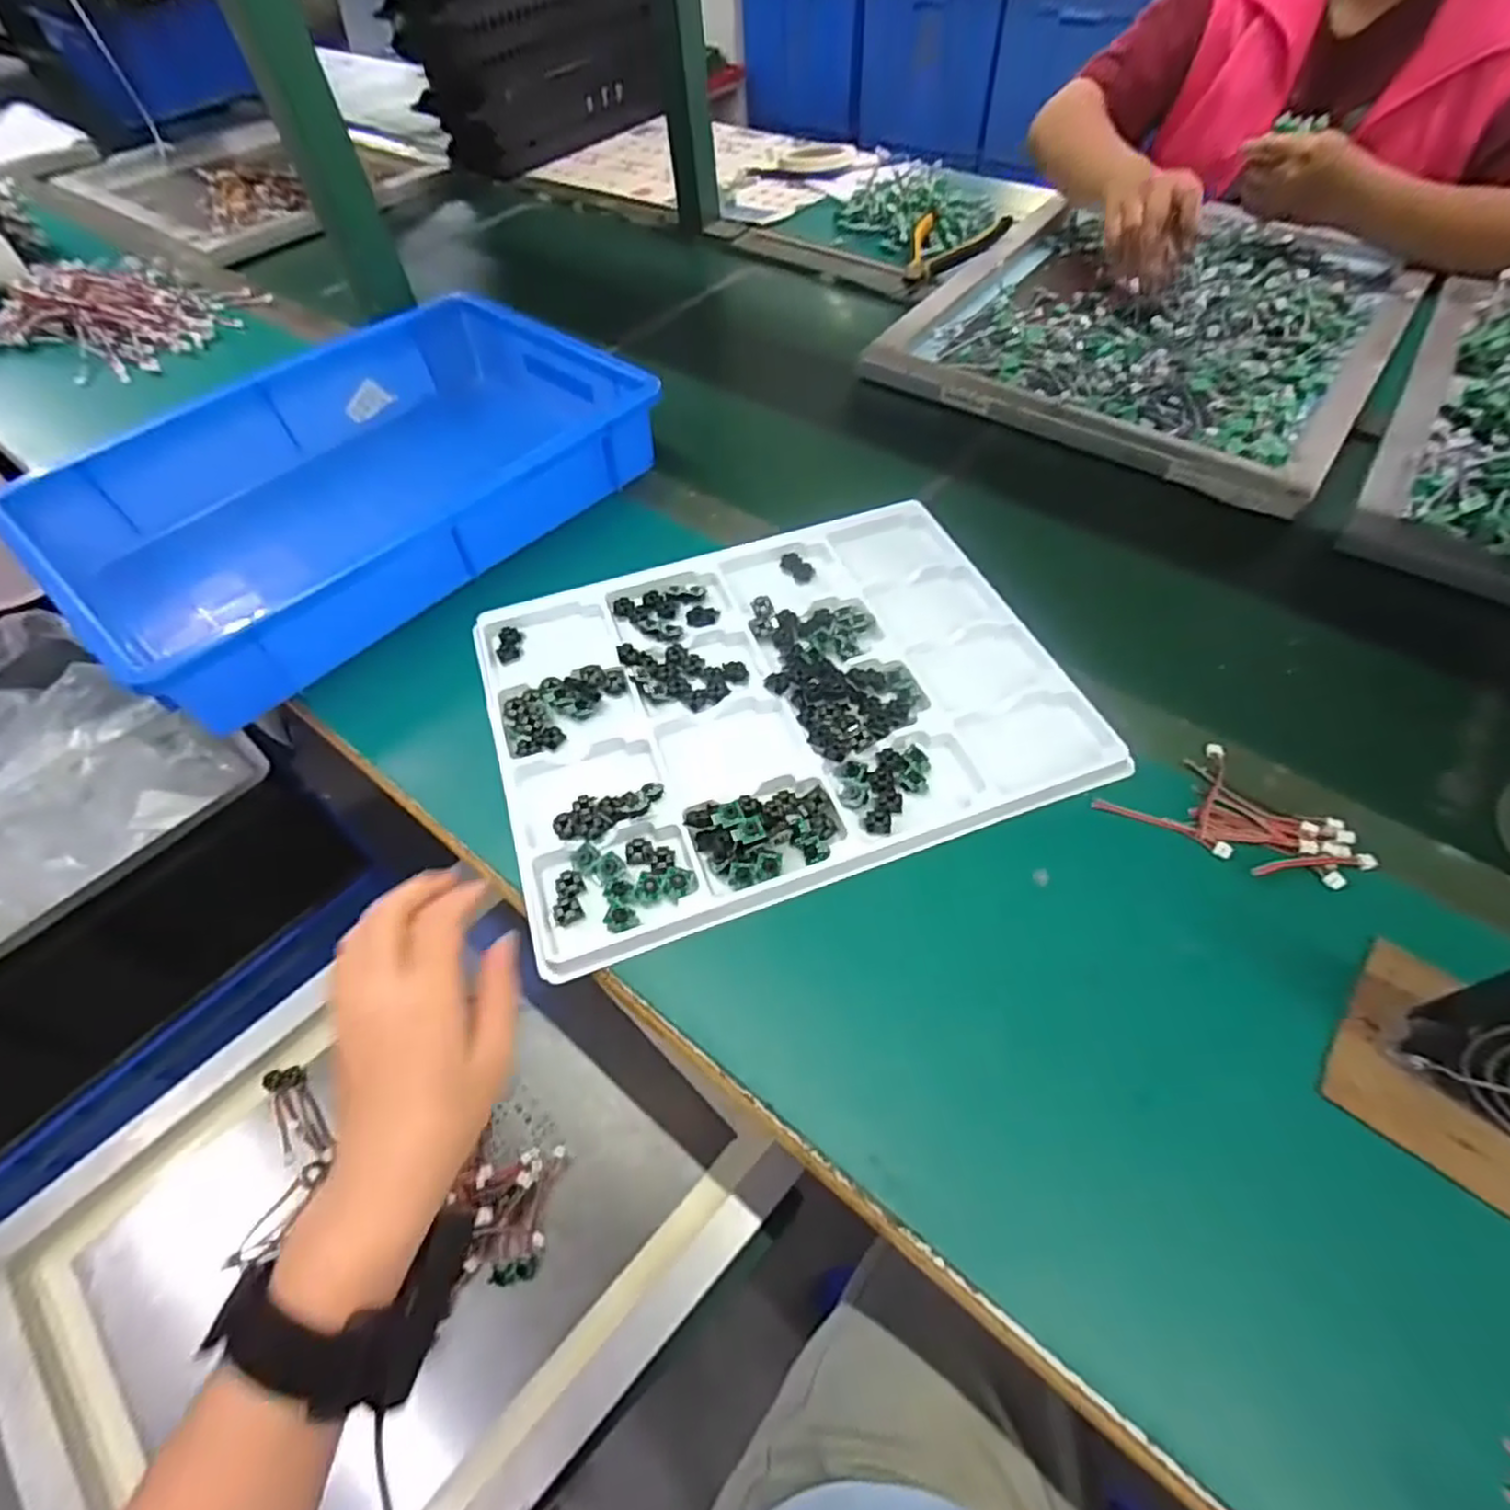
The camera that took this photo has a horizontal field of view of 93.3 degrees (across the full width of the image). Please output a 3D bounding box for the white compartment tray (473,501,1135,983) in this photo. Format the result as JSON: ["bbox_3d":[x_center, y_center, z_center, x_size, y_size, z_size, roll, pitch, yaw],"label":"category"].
[{"bbox_3d":[0.012,-0.046,0.479,0.360,0.031,0.281,-19,57,-8],"label":"white compartment tray"}]

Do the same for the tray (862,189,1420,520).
[{"bbox_3d":[0.414,-0.466,0.726,0.415,0.039,0.495,31,62,22],"label":"tray"}]

